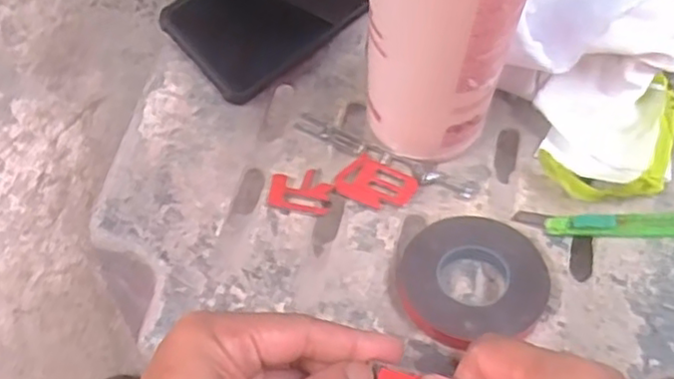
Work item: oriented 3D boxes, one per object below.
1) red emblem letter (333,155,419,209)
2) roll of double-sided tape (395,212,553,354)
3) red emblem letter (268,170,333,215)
[{"bbox_3d":[0.025,-0.003,0.427,0.045,0.006,0.034,25,66,12],"label":"red emblem letter"},{"bbox_3d":[0.076,0.047,0.375,0.080,0.015,0.075,0,65,1],"label":"roll of double-sided tape"},{"bbox_3d":[-0.022,0.000,0.418,0.038,0.004,0.032,13,62,-6],"label":"red emblem letter"}]

